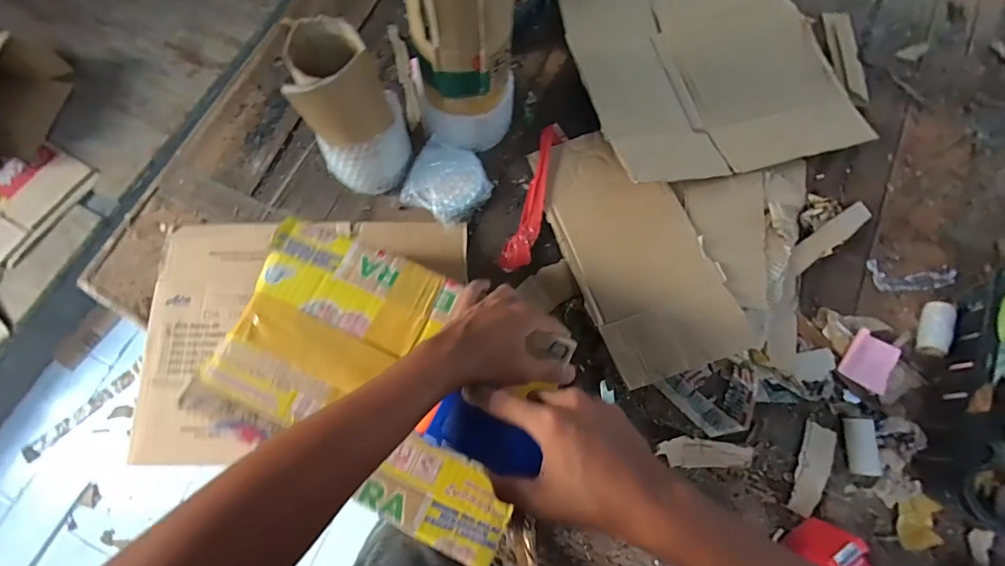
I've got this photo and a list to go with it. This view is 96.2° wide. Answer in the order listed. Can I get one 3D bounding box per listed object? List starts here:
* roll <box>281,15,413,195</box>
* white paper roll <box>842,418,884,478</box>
[{"bbox_3d":[-0.195,-0.220,0.604,0.113,0.214,0.119,0,74,0],"label":"roll"},{"bbox_3d":[0.471,0.213,0.589,0.027,0.022,0.070,2,74,0],"label":"white paper roll"}]

